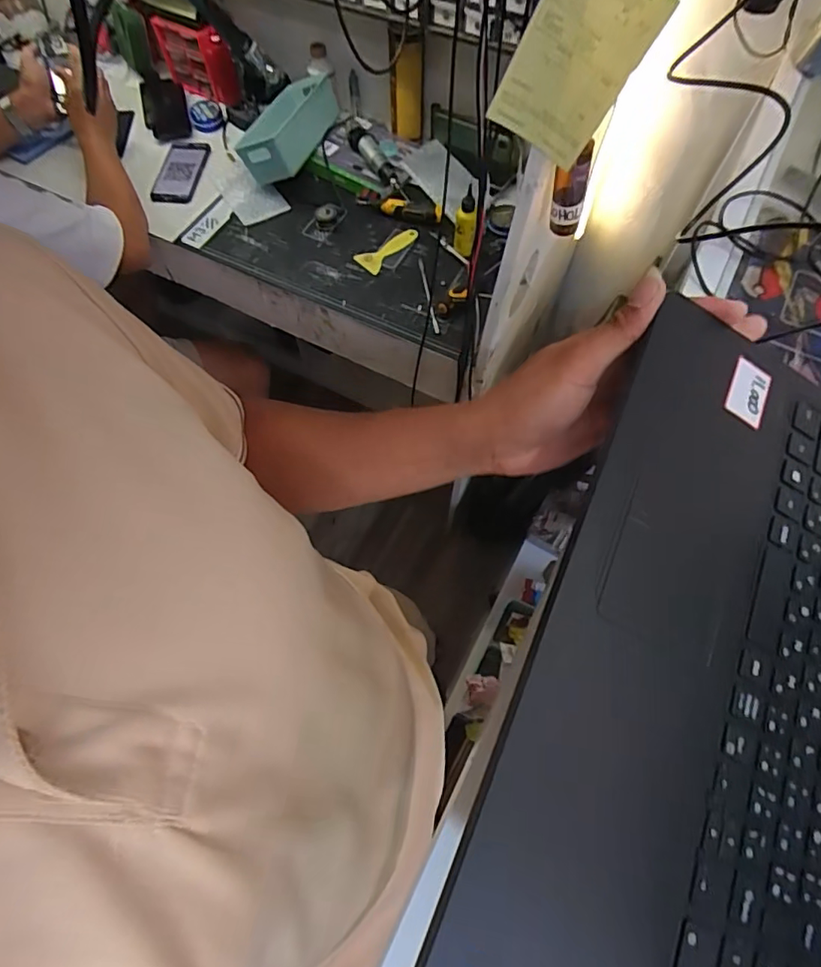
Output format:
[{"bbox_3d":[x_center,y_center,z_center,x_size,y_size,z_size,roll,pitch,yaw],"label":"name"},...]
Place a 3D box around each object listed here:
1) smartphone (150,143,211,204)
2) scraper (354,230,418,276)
[{"bbox_3d":[-0.429,-0.573,0.957,0.088,0.014,0.154,4,65,3],"label":"smartphone"},{"bbox_3d":[-0.042,-0.423,0.926,0.046,0.011,0.123,38,72,17],"label":"scraper"}]

